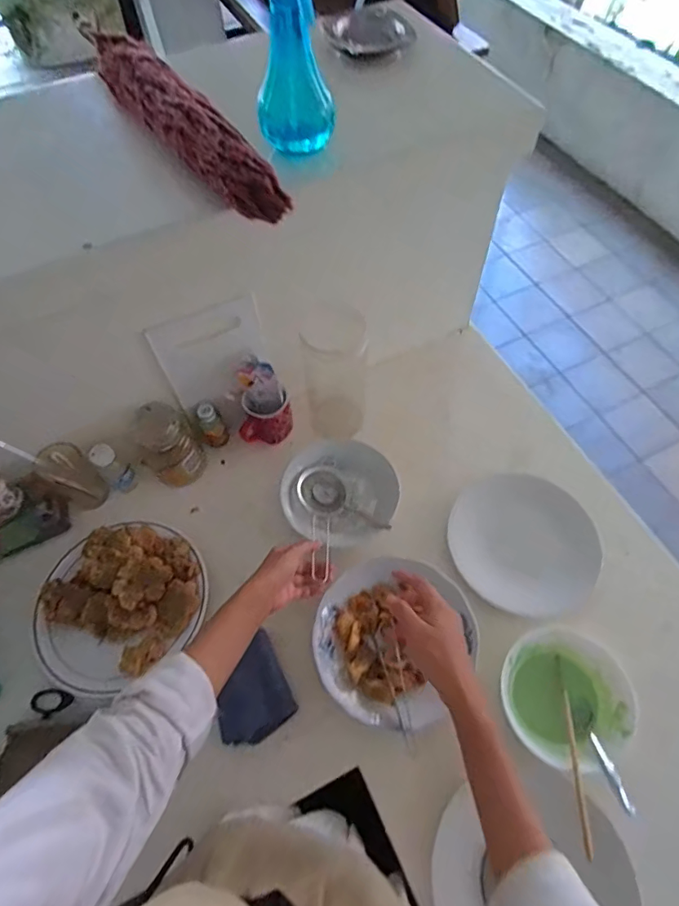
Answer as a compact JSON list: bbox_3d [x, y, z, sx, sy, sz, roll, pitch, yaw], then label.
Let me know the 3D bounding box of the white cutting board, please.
[{"bbox_3d":[-0.164,-0.105,0.686,0.136,0.217,0.017,-17,55,-7],"label":"white cutting board"}]

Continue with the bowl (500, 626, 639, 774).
[{"bbox_3d":[0.260,0.282,0.573,0.144,0.057,0.138,-1,61,2],"label":"bowl"}]

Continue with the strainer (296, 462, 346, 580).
[{"bbox_3d":[-0.024,0.088,0.680,0.067,0.043,0.155,-2,55,1],"label":"strainer"}]

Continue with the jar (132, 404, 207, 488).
[{"bbox_3d":[-0.243,-0.008,0.699,0.075,0.147,0.074,-1,61,2],"label":"jar"}]

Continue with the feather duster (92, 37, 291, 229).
[{"bbox_3d":[-0.164,-0.347,0.511,0.051,0.046,0.344,-34,65,-15],"label":"feather duster"}]

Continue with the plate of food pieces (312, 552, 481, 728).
[{"bbox_3d":[0.067,0.223,0.607,0.182,0.040,0.198,-1,61,2],"label":"plate of food pieces"}]

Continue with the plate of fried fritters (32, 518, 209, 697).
[{"bbox_3d":[-0.289,0.184,0.637,0.212,0.050,0.195,-1,61,2],"label":"plate of fried fritters"}]

